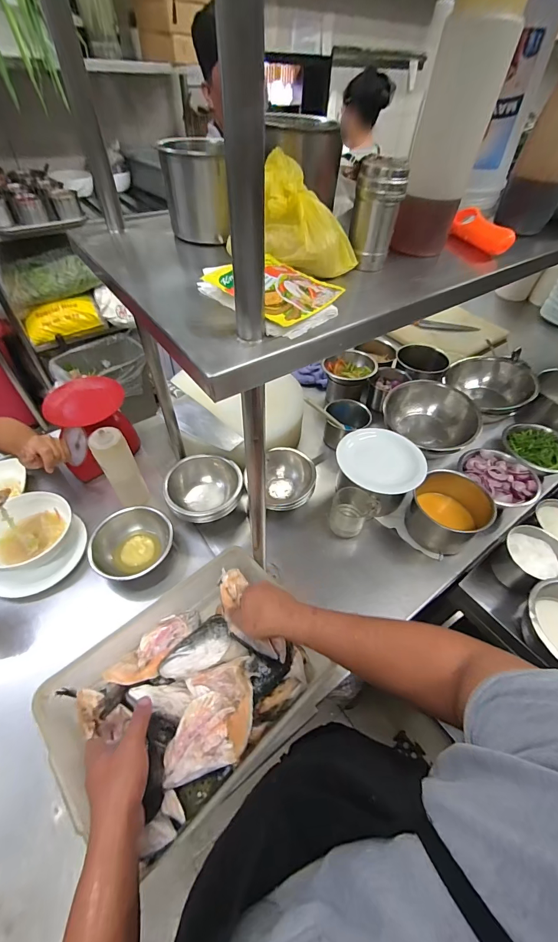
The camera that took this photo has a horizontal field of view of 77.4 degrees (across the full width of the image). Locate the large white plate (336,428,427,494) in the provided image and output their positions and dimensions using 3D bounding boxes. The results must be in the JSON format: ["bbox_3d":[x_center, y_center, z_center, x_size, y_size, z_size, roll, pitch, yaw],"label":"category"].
[{"bbox_3d":[0.215,-0.023,0.743,0.181,0.025,0.132,25,81,3],"label":"large white plate"}]

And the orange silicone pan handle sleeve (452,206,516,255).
[{"bbox_3d":[0.274,-0.330,0.476,0.029,0.027,0.106,-14,53,-15],"label":"orange silicone pan handle sleeve"}]

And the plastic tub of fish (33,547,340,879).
[{"bbox_3d":[-0.134,0.302,0.519,0.351,0.096,0.277,-32,59,-27],"label":"plastic tub of fish"}]

